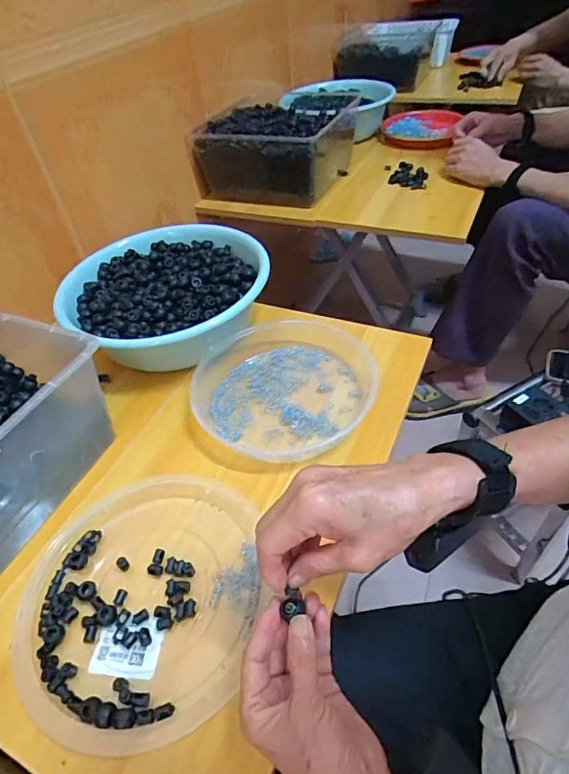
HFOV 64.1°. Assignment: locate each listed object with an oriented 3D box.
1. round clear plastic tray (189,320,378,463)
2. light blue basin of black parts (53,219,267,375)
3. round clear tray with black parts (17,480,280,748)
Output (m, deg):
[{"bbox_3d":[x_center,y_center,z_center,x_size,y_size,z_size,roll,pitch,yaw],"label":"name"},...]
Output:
[{"bbox_3d":[0.000,-0.007,0.582,0.236,0.049,0.223,-12,46,-4],"label":"round clear plastic tray"},{"bbox_3d":[-0.163,-0.133,0.689,0.278,0.097,0.271,-3,46,4],"label":"light blue basin of black parts"},{"bbox_3d":[-0.133,0.191,0.430,0.220,0.014,0.236,-3,46,4],"label":"round clear tray with black parts"}]

